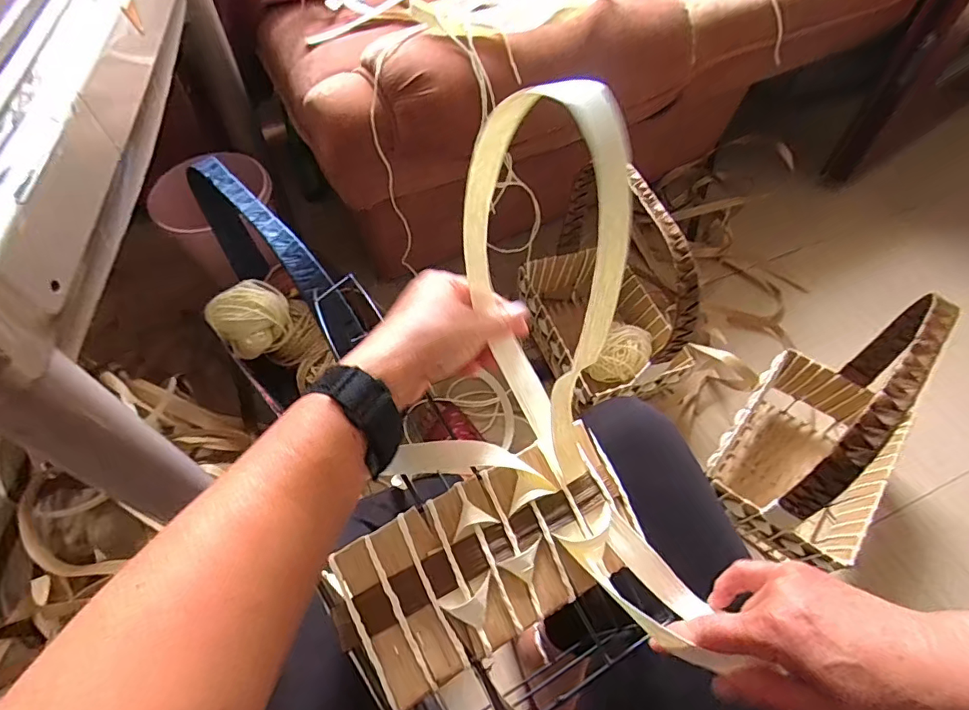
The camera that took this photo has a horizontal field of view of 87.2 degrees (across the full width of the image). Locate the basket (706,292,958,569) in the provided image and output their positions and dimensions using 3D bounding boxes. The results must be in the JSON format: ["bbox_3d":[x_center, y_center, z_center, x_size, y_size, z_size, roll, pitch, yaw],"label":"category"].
[{"bbox_3d":[0.553,0.118,0.815,0.229,0.442,0.372,33,62,23],"label":"basket"}]

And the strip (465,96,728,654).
[{"bbox_3d":[0.055,0.012,0.331,0.072,0.327,0.141,-17,22,-9],"label":"strip"}]

